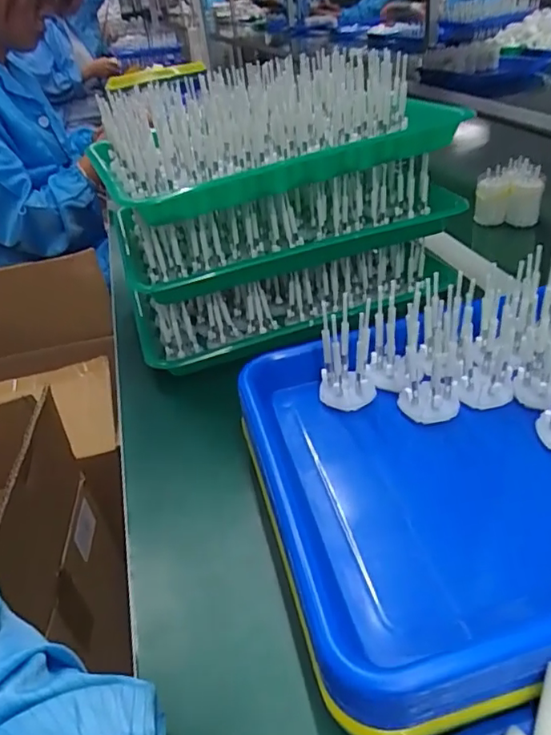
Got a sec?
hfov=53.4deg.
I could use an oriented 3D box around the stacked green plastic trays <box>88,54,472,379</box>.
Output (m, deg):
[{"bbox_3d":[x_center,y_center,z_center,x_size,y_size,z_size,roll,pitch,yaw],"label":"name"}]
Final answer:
[{"bbox_3d":[-0.011,-0.167,0.564,0.316,0.208,0.236,-19,37,-15],"label":"stacked green plastic trays"}]

